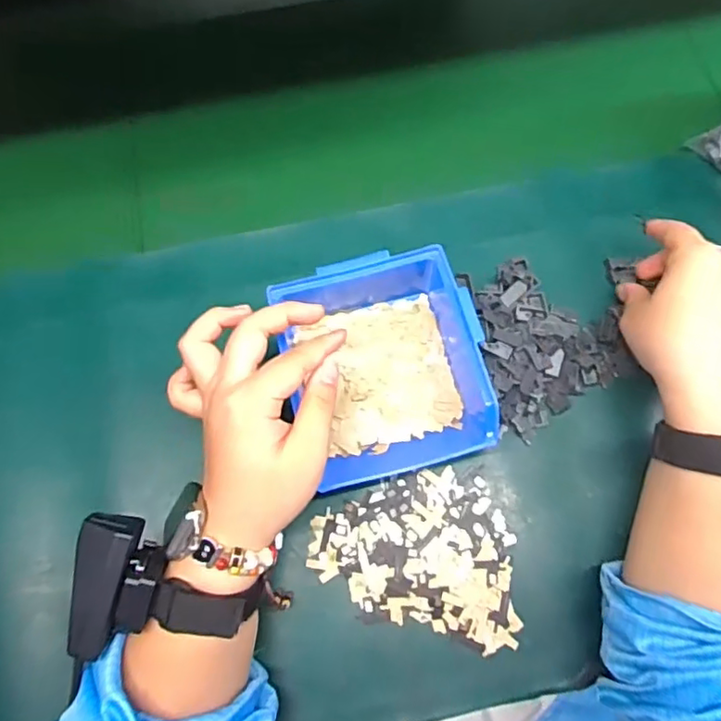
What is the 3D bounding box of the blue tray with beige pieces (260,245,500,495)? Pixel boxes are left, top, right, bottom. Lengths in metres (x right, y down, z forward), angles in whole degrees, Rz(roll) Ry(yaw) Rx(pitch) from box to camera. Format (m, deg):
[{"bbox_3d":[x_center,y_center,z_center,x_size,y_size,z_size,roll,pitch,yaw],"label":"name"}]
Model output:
[{"bbox_3d":[0.016,0.000,0.403,0.121,0.056,0.146,-17,72,-4],"label":"blue tray with beige pieces"}]

